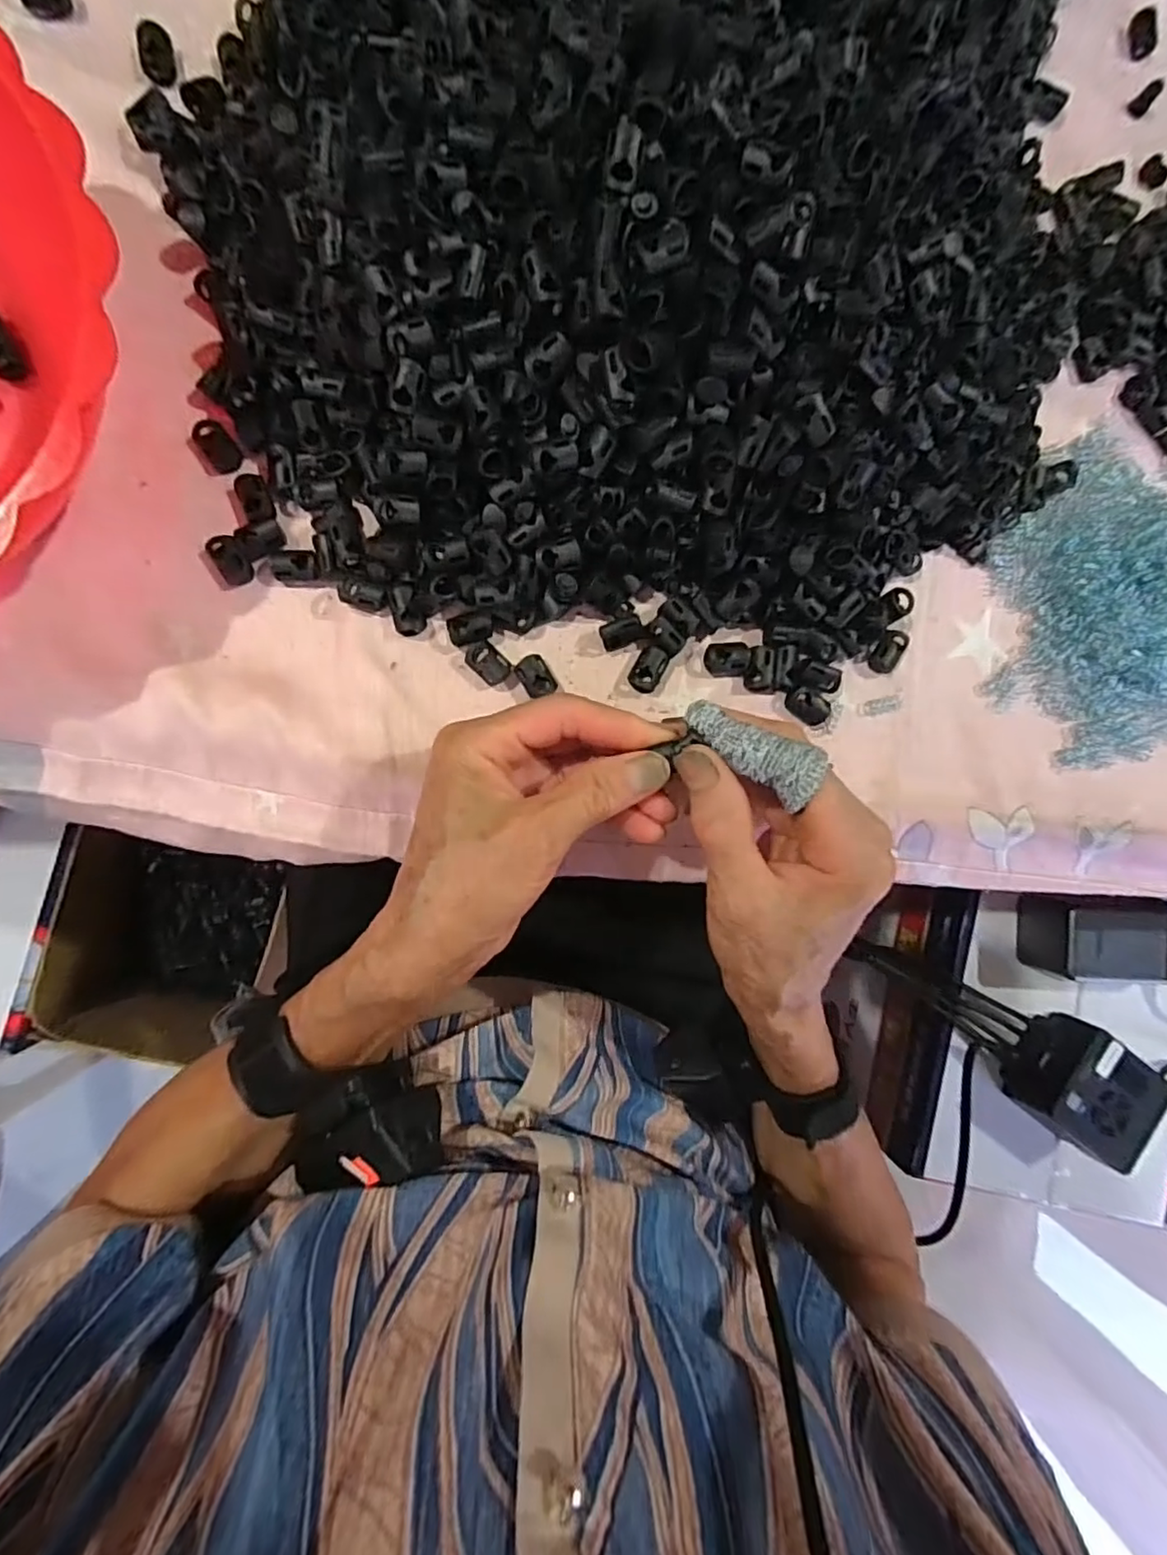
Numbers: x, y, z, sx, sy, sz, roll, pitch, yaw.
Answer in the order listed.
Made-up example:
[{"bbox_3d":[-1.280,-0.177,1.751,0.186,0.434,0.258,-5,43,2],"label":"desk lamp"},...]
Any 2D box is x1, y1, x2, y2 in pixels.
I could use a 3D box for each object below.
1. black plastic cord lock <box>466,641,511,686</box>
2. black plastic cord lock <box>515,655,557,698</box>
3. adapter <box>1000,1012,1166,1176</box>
[{"bbox_3d":[-0.043,-0.052,0.282,0.013,0.006,0.019,-44,93,-6],"label":"black plastic cord lock"},{"bbox_3d":[-0.021,-0.046,0.284,0.014,0.008,0.019,-32,92,-7],"label":"black plastic cord lock"},{"bbox_3d":[0.364,0.226,0.457,0.087,0.052,0.075,38,84,-4],"label":"adapter"}]

